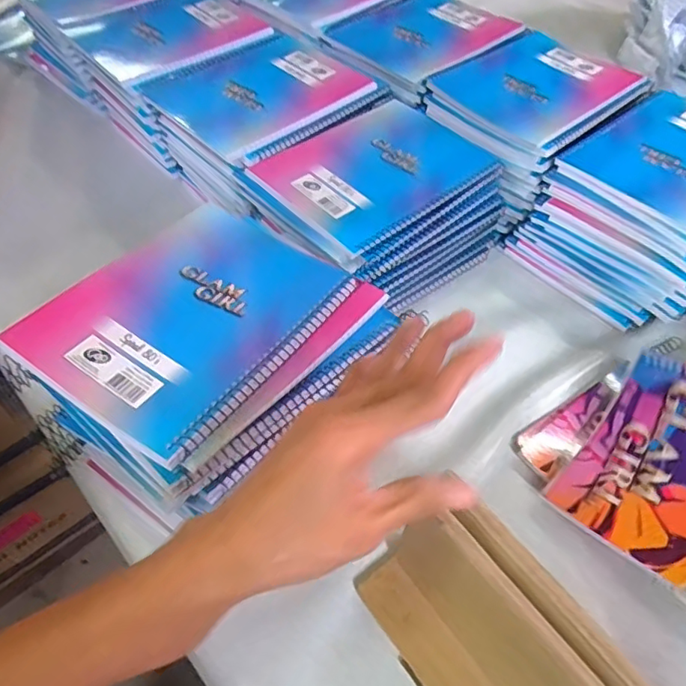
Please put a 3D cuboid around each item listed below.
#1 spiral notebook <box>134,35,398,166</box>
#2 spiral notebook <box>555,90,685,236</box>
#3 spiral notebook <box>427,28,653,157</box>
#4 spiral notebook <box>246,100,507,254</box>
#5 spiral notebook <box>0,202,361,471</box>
[{"bbox_3d":[-0.083,-0.264,0.589,0.175,0.011,0.193,37,59,23],"label":"spiral notebook"},{"bbox_3d":[0.327,-0.182,0.549,0.190,0.011,0.147,-34,61,-25],"label":"spiral notebook"},{"bbox_3d":[0.211,-0.277,0.611,0.191,0.011,0.162,-35,61,-26],"label":"spiral notebook"},{"bbox_3d":[0.032,-0.165,0.537,0.200,0.013,0.149,-36,62,-26],"label":"spiral notebook"},{"bbox_3d":[-0.103,-0.022,0.391,0.144,0.011,0.189,31,54,16],"label":"spiral notebook"}]

